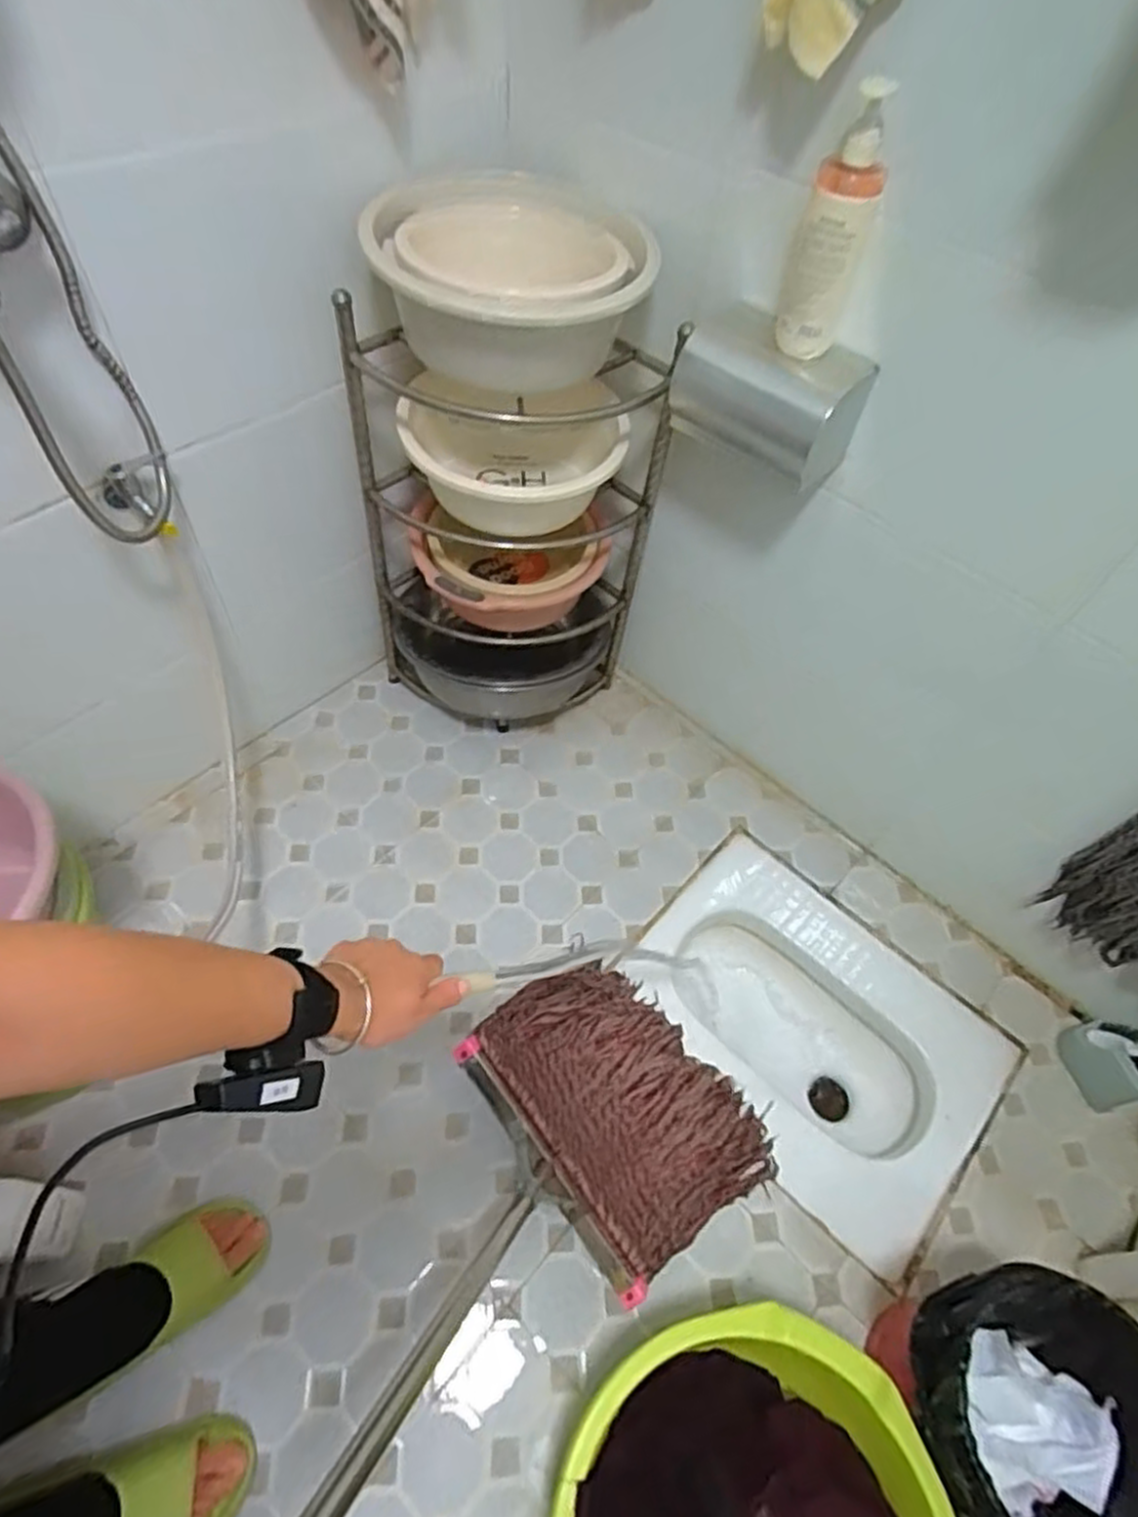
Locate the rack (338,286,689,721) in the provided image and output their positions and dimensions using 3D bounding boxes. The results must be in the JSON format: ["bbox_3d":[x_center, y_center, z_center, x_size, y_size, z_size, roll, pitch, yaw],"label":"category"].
[{"bbox_3d":[-0.107,-0.340,1.221,0.448,0.670,0.287,15,57,5],"label":"rack"}]

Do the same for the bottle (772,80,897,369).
[{"bbox_3d":[0.275,-0.544,0.768,0.071,0.229,0.067,19,57,7],"label":"bottle"}]

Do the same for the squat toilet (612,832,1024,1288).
[{"bbox_3d":[0.376,0.460,1.255,0.430,0.175,0.565,-38,67,-26],"label":"squat toilet"}]

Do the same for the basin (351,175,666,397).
[{"bbox_3d":[-0.077,-0.577,0.919,0.321,0.146,0.286,-10,58,-11],"label":"basin"}]

